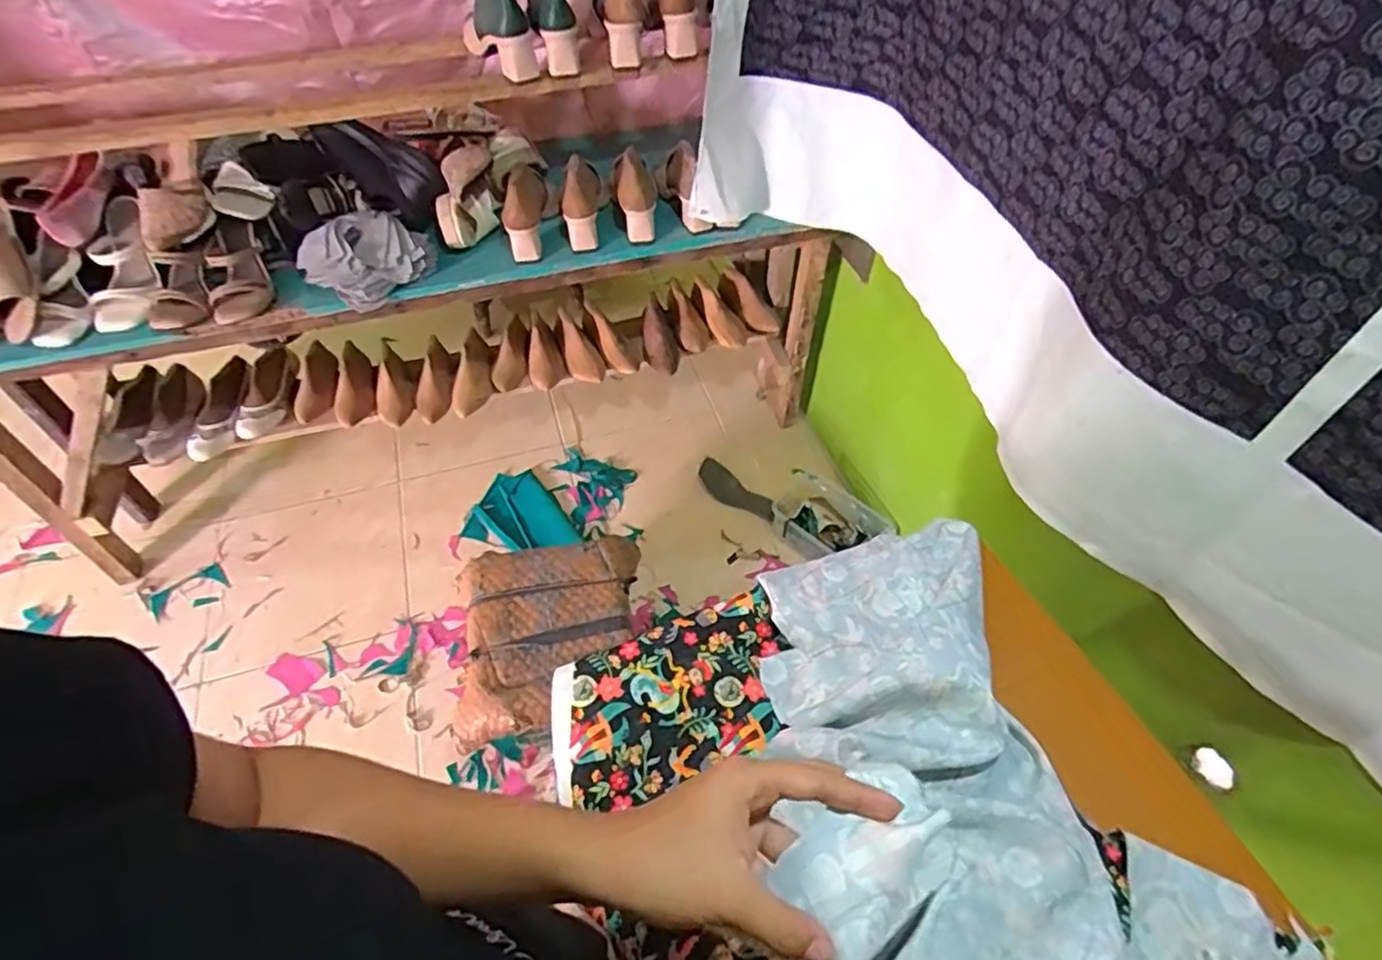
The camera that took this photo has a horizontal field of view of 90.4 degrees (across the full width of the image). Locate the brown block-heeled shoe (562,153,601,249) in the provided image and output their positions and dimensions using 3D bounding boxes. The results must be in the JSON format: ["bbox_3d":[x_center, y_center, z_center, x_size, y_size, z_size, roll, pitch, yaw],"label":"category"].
[{"bbox_3d":[-0.191,-0.486,1.224,0.075,0.082,0.158,-8,74,-6],"label":"brown block-heeled shoe"}]

